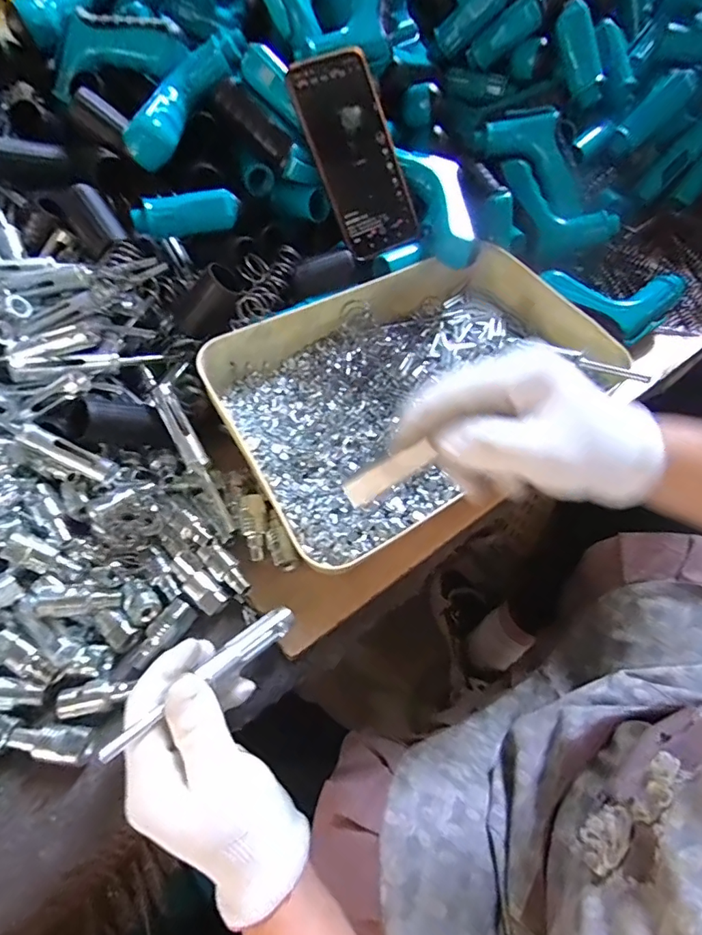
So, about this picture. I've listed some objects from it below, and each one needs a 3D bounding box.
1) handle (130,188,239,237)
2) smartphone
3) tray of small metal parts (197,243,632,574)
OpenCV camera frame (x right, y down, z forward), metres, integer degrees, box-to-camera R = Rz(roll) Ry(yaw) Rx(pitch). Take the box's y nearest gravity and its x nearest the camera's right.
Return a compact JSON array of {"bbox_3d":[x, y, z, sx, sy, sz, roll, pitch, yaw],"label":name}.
[{"bbox_3d":[-0.141,-0.215,0.410,0.088,0.029,0.018,-12,56,-3],"label":"handle"},{"bbox_3d":[0.007,-0.280,0.437,0.074,0.157,0.008,-27,20,-9],"label":"smartphone"},{"bbox_3d":[0.053,-0.082,0.419,0.328,0.054,0.236,-32,60,-16],"label":"tray of small metal parts"}]

